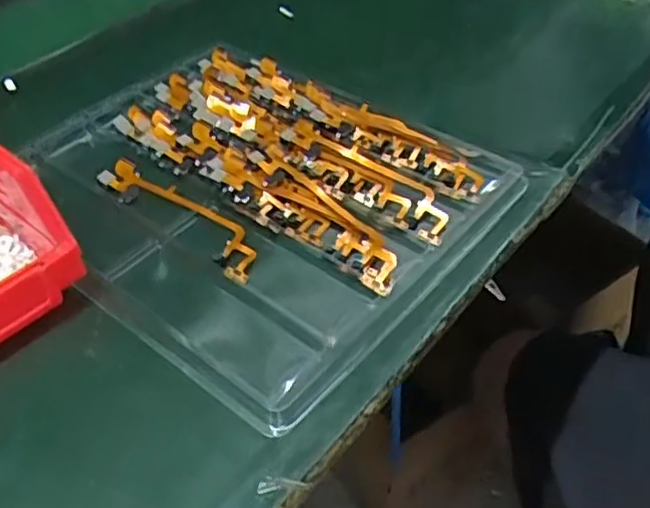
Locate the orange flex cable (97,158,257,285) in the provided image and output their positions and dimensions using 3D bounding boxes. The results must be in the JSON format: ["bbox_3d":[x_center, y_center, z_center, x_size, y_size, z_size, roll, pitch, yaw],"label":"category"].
[{"bbox_3d":[-0.083,-0.023,0.388,0.132,0.006,0.030,30,54,31],"label":"orange flex cable"}]

